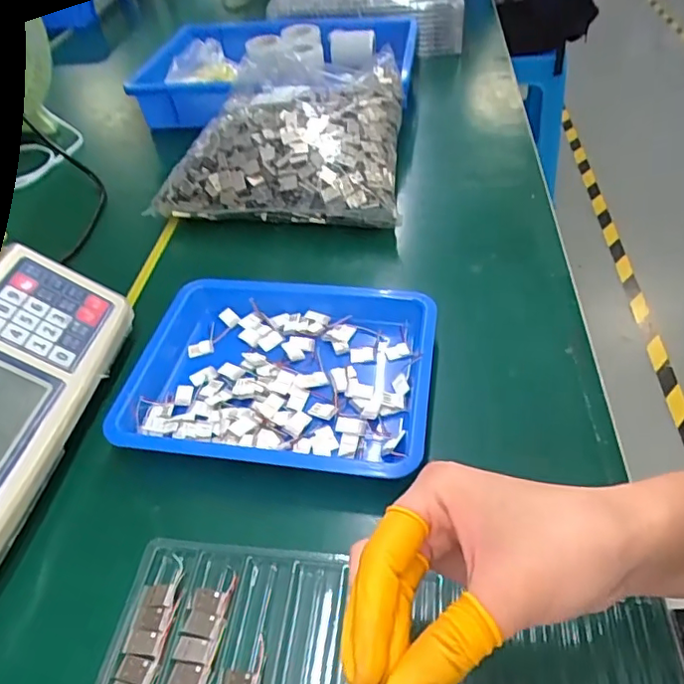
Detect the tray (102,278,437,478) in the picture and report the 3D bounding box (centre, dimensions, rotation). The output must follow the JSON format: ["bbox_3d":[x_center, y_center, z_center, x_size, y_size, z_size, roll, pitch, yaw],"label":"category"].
[{"bbox_3d":[-0.048,0.018,0.419,0.220,0.032,0.167,5,46,10],"label":"tray"}]

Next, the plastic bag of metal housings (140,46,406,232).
[{"bbox_3d":[-0.053,-0.229,0.611,0.238,0.101,0.225,5,46,8],"label":"plastic bag of metal housings"}]

